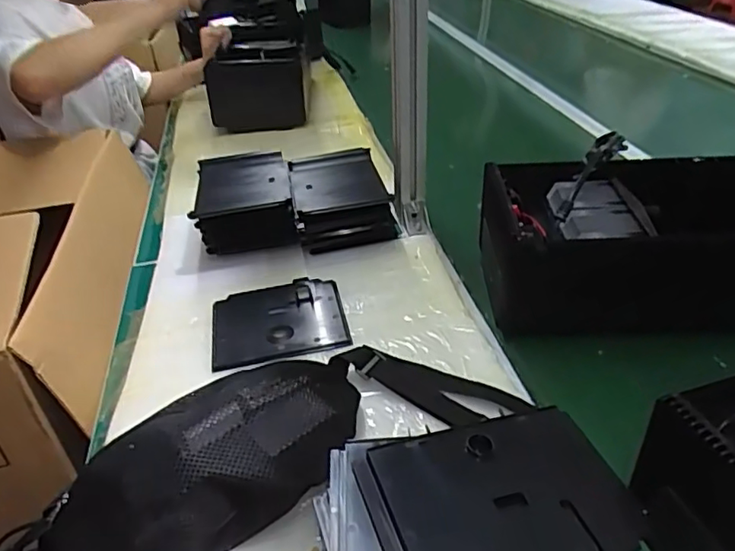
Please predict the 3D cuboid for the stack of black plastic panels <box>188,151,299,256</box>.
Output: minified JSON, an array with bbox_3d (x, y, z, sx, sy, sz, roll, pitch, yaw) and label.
[{"bbox_3d":[-0.175,-0.102,0.857,0.125,0.093,0.176,-9,35,-7],"label":"stack of black plastic panels"}]

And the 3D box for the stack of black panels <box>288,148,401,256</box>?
[{"bbox_3d":[-0.043,-0.123,0.894,0.137,0.068,0.210,-9,35,-7],"label":"stack of black panels"}]

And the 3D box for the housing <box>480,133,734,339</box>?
[{"bbox_3d":[0.320,-0.048,0.694,0.343,0.130,0.216,-2,35,2],"label":"housing"}]

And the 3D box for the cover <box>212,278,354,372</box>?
[{"bbox_3d":[-0.108,0.051,0.704,0.158,0.007,0.138,-9,35,-7],"label":"cover"}]

